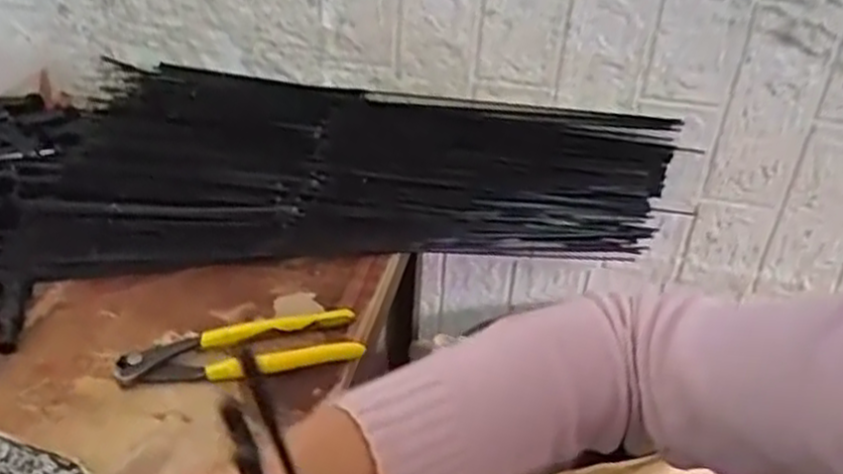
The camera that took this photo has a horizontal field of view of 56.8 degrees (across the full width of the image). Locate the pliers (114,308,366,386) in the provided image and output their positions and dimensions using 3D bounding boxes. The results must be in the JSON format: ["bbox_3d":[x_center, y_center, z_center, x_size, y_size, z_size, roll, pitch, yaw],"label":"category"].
[{"bbox_3d":[-0.126,0.077,0.548,0.163,0.016,0.046,-6,34,-16],"label":"pliers"}]

